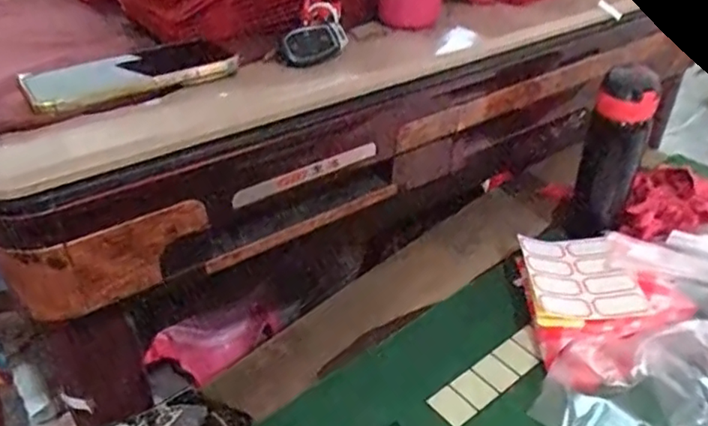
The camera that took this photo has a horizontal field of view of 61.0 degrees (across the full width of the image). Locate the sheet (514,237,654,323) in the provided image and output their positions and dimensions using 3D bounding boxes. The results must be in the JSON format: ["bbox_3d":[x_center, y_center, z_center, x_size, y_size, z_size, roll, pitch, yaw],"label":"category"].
[{"bbox_3d":[0.246,0.068,0.654,0.106,0.008,0.128,-2,35,-1],"label":"sheet"}]

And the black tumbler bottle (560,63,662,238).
[{"bbox_3d":[0.289,-0.061,0.691,0.072,0.201,0.058,12,36,16],"label":"black tumbler bottle"}]

